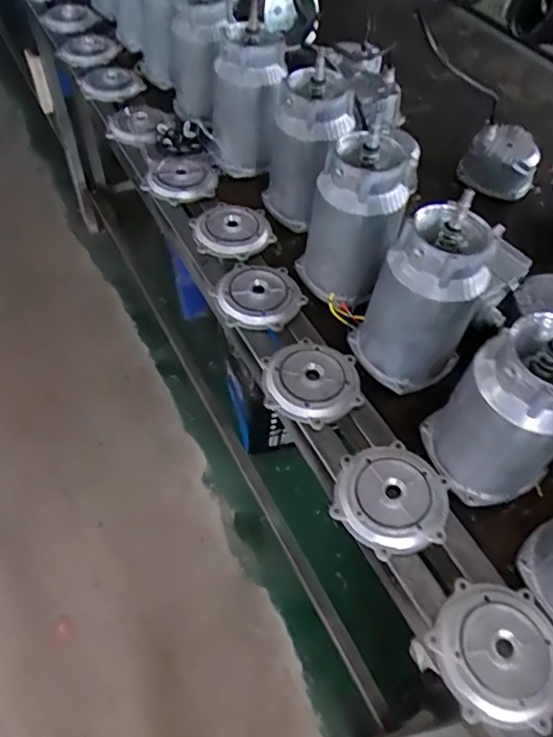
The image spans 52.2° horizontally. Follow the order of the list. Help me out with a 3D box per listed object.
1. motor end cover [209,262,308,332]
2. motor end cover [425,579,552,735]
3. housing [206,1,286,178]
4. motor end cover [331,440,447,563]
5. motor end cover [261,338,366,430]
[{"bbox_3d":[-0.026,-0.109,0.829,0.125,0.024,0.126,21,55,12],"label":"motor end cover"},{"bbox_3d":[0.220,0.279,0.555,0.125,0.021,0.130,32,58,19],"label":"motor end cover"},{"bbox_3d":[-0.052,-0.453,0.955,0.117,0.229,0.117,4,53,0],"label":"housing"},{"bbox_3d":[0.130,0.146,0.645,0.120,0.028,0.131,13,54,7],"label":"motor end cover"},{"bbox_3d":[0.046,0.015,0.739,0.130,0.020,0.124,-27,59,-21],"label":"motor end cover"}]

